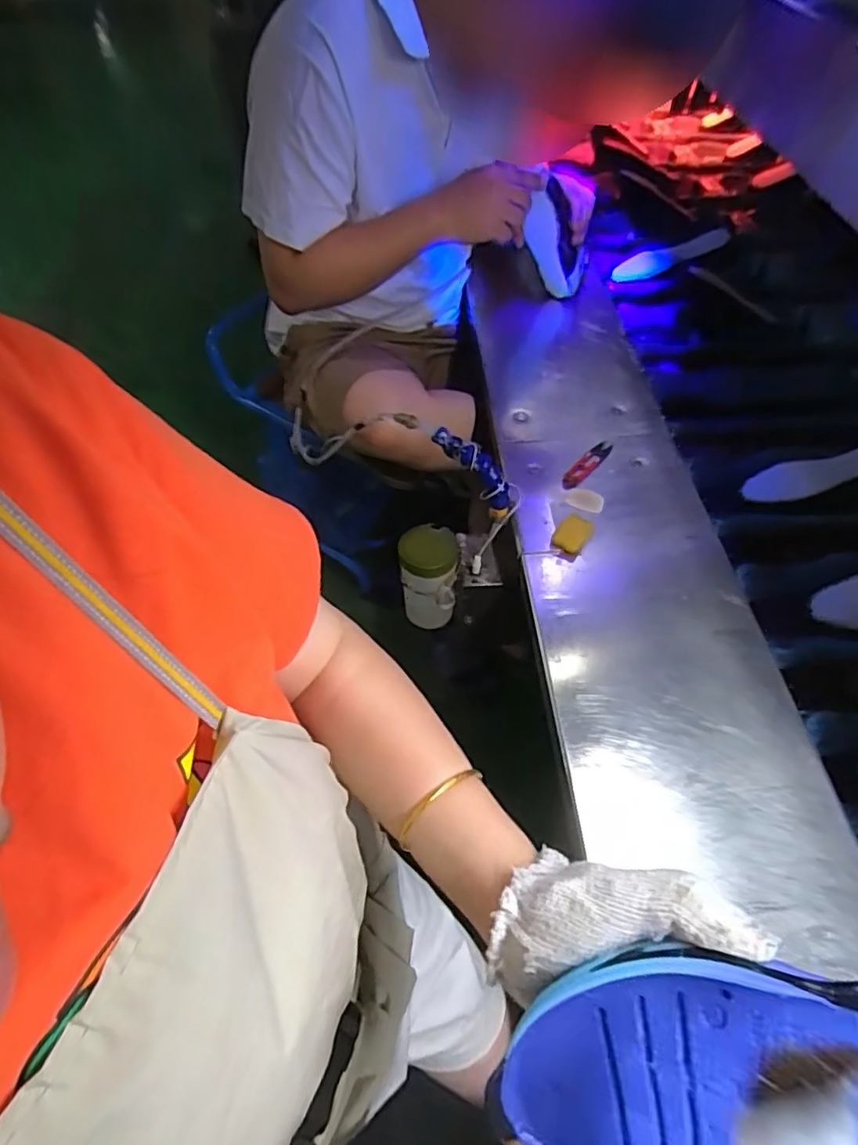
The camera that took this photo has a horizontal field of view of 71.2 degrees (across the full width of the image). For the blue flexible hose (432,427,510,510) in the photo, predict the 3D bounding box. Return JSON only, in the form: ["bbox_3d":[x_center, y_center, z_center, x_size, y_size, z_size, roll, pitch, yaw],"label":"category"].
[{"bbox_3d":[0.057,-0.123,0.703,0.125,0.035,0.021,44,53,-22],"label":"blue flexible hose"}]

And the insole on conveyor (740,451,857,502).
[{"bbox_3d":[0.530,-0.135,0.797,0.205,0.021,0.063,-16,53,16],"label":"insole on conveyor"}]

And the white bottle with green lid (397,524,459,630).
[{"bbox_3d":[-0.004,0.011,0.800,0.074,0.137,0.079,1,55,0],"label":"white bottle with green lid"}]

